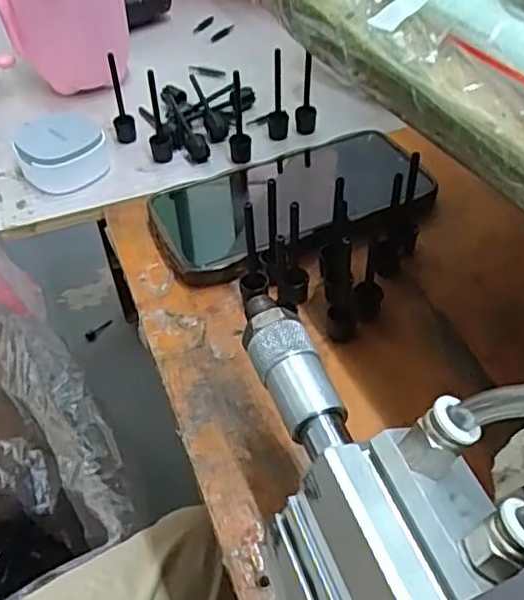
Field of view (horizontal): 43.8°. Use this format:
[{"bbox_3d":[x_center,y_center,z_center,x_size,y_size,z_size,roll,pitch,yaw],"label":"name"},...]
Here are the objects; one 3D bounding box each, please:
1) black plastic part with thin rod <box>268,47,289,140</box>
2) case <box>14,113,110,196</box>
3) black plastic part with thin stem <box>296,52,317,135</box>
[{"bbox_3d":[0.011,-0.141,0.449,0.014,0.065,0.011,0,47,2],"label":"black plastic part with thin rod"},{"bbox_3d":[-0.136,-0.104,0.441,0.055,0.030,0.066,-17,48,-13],"label":"case"},{"bbox_3d":[0.031,-0.145,0.456,0.013,0.060,0.013,6,47,8],"label":"black plastic part with thin stem"}]

